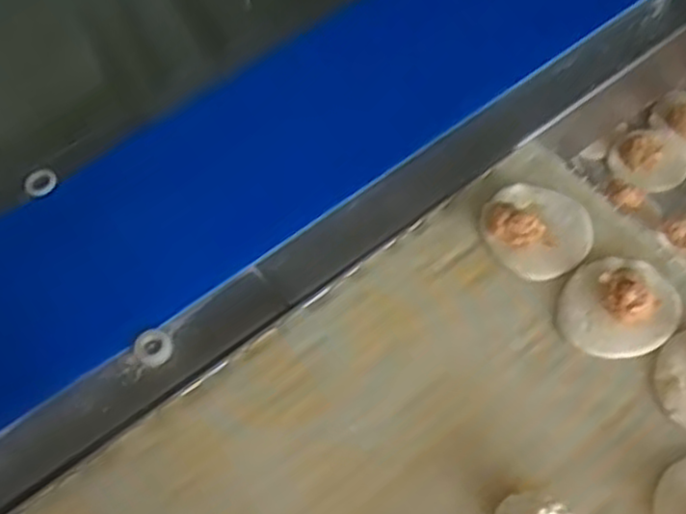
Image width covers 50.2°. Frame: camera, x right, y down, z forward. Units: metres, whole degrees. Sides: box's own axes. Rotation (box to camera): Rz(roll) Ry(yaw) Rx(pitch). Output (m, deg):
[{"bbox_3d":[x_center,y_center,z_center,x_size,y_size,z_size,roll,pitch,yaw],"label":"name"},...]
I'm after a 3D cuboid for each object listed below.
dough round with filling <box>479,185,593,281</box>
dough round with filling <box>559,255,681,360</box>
[{"bbox_3d":[0.172,-0.031,0.638,0.087,0.032,0.090,-2,60,4],"label":"dough round with filling"},{"bbox_3d":[0.228,0.034,0.596,0.085,0.032,0.094,28,66,20],"label":"dough round with filling"}]

